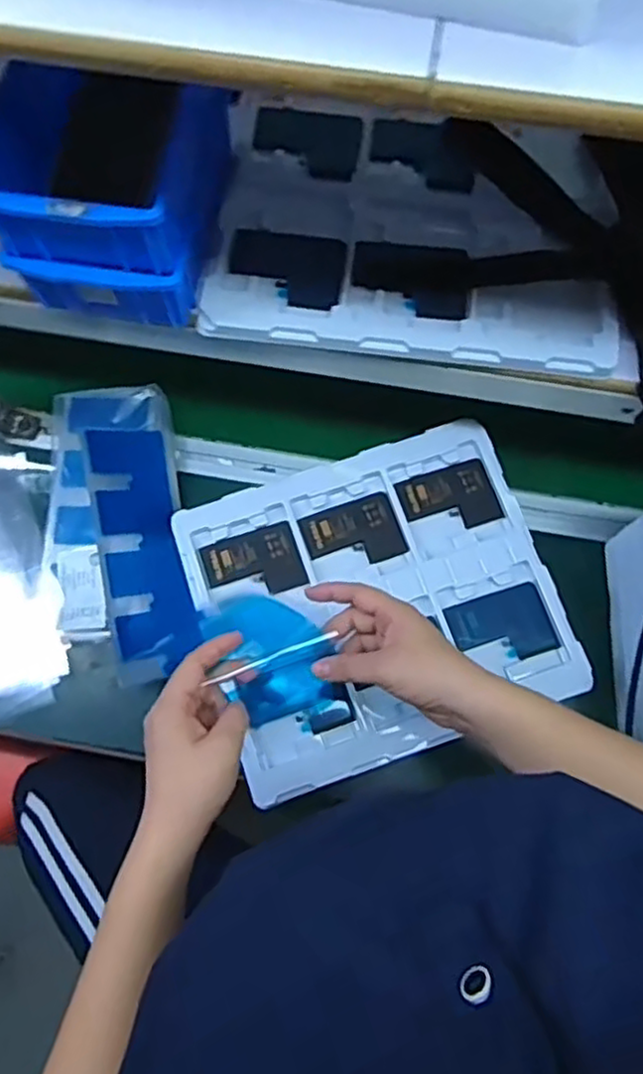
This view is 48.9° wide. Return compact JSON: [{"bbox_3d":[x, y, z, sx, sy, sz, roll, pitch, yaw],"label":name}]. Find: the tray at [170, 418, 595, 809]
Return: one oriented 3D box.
[{"bbox_3d":[0.051,0.057,0.660,0.316,0.020,0.278,-18,72,-6],"label":"tray"}]

